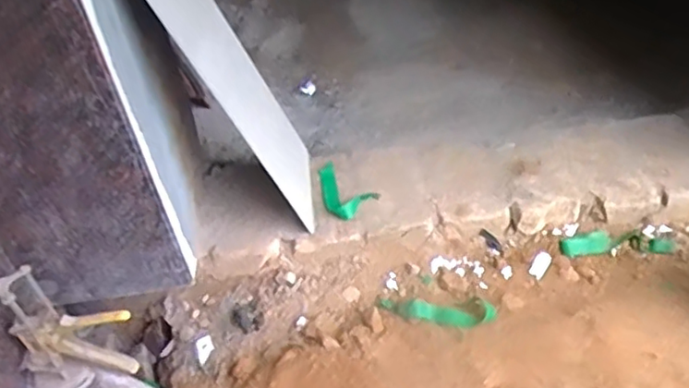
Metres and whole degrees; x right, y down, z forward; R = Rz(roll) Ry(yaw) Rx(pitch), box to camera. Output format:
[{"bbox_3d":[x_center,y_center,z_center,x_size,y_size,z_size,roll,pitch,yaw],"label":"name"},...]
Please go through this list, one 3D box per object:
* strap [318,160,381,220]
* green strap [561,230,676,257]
[{"bbox_3d":[-0.011,-0.003,1.145,0.079,0.018,0.128,-36,49,-27],"label":"strap"},{"bbox_3d":[0.446,0.081,1.075,0.175,0.018,0.040,-2,42,7],"label":"green strap"}]

